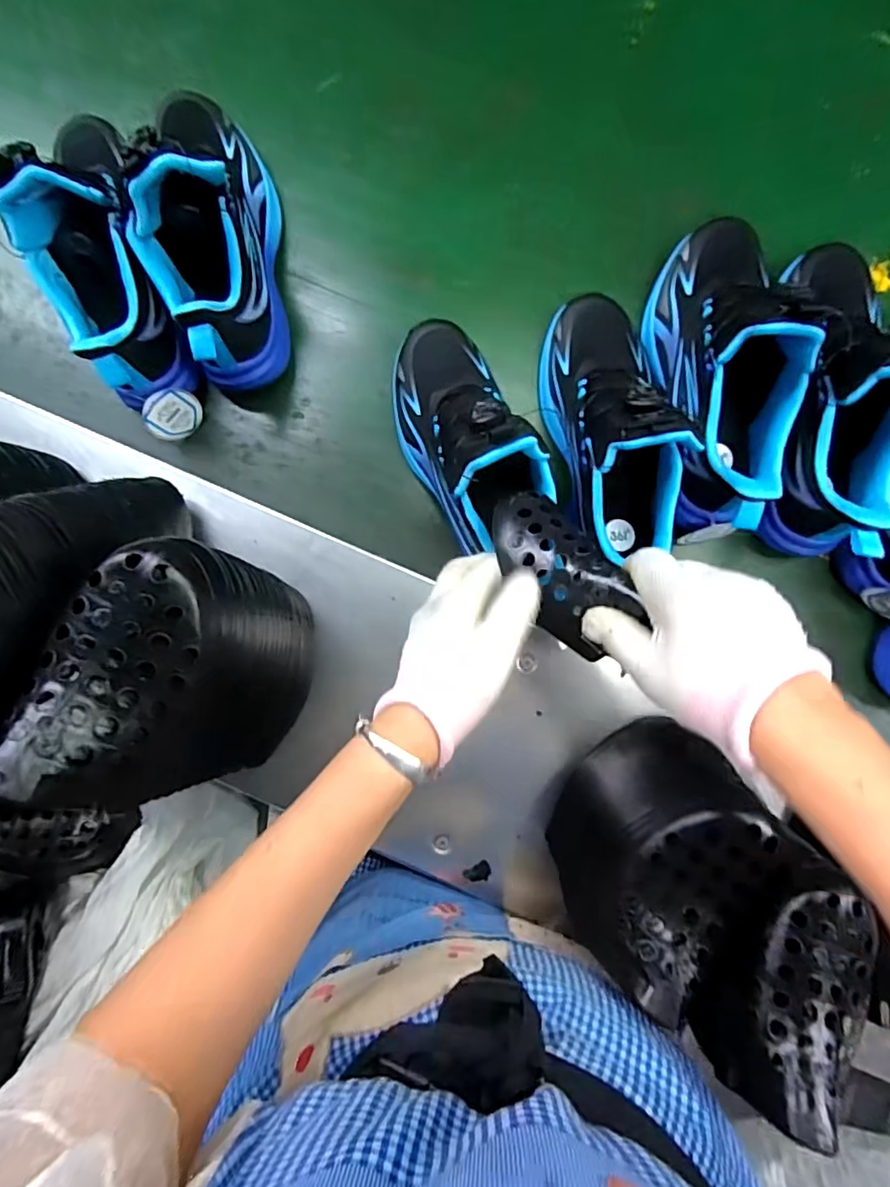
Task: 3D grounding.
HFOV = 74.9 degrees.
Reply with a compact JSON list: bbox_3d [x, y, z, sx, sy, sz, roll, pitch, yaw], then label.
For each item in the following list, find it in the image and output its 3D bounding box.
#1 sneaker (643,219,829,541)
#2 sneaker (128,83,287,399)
[{"bbox_3d":[0.219,-0.175,0.450,0.085,0.151,0.251,2,89,0],"label":"sneaker"},{"bbox_3d":[-0.189,-0.292,0.457,0.083,0.150,0.227,-5,89,0],"label":"sneaker"}]

